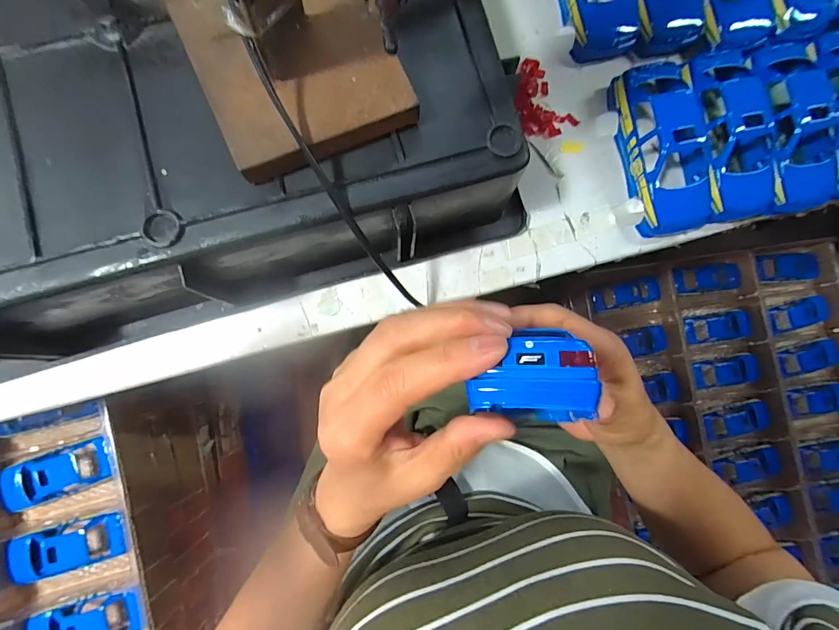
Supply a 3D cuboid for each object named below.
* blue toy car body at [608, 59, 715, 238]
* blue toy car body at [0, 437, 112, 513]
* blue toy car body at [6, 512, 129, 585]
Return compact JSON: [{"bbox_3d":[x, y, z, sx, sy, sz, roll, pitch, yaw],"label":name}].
[{"bbox_3d":[0.191,-0.130,0.310,0.057,0.039,0.128,-8,86,-3],"label":"blue toy car body"},{"bbox_3d":[-0.386,0.171,0.430,0.126,0.030,0.048,-18,86,-4],"label":"blue toy car body"},{"bbox_3d":[-0.369,0.245,0.424,0.135,0.029,0.049,-18,86,-4],"label":"blue toy car body"}]

